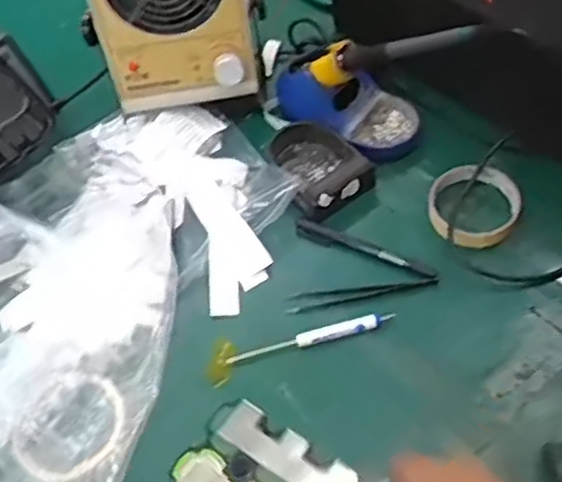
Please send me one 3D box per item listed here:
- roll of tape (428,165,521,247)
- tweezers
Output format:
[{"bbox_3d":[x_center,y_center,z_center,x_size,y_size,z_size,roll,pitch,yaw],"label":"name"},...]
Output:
[{"bbox_3d":[0.180,-0.035,0.683,0.086,0.014,0.086,-3,56,4],"label":"roll of tape"},{"bbox_3d":[0.073,0.044,0.647,0.134,0.004,0.020,-10,57,-1],"label":"tweezers"}]

